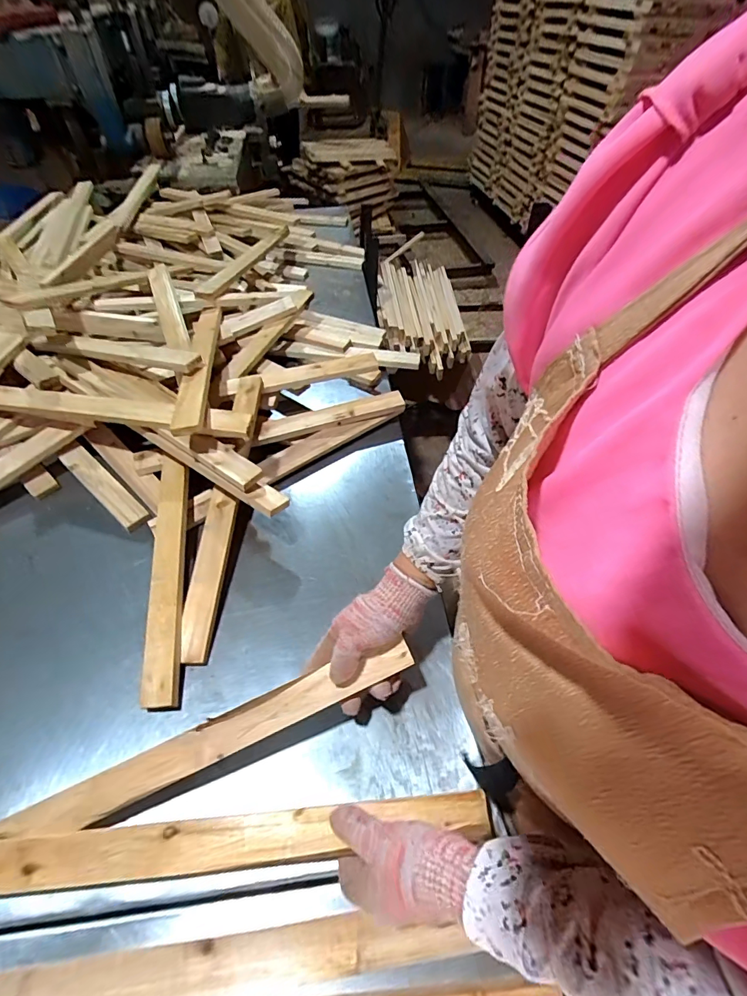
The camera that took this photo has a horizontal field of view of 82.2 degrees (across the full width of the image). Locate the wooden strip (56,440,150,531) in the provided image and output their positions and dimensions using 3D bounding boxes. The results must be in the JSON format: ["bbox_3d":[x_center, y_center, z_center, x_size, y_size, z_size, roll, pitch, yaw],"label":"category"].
[{"bbox_3d":[-0.458,-0.026,0.720,0.222,0.022,0.042,34,59,23],"label":"wooden strip"}]

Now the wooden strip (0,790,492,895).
[{"bbox_3d":[-0.146,0.320,0.400,0.507,0.014,0.041,-5,54,-3],"label":"wooden strip"}]

